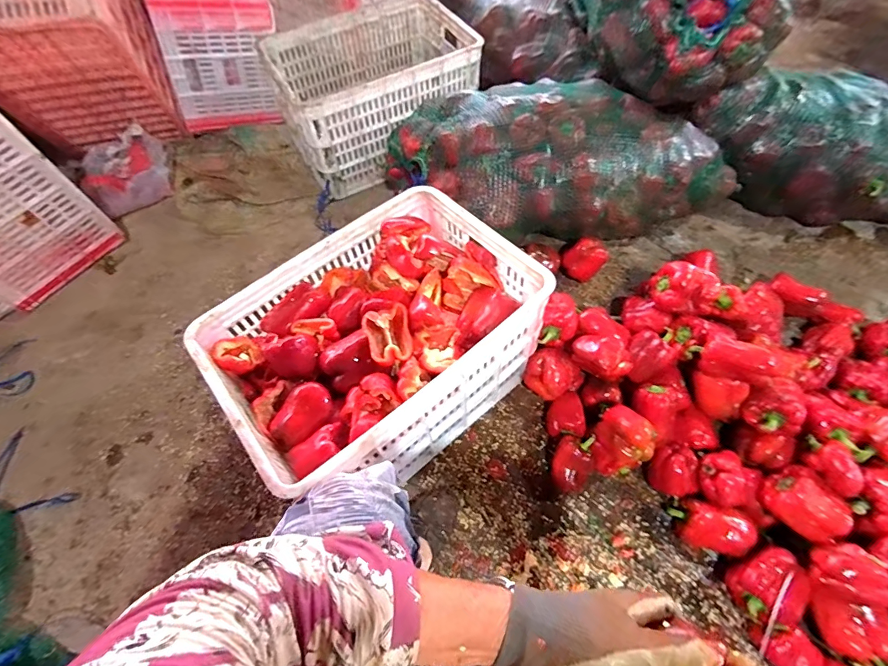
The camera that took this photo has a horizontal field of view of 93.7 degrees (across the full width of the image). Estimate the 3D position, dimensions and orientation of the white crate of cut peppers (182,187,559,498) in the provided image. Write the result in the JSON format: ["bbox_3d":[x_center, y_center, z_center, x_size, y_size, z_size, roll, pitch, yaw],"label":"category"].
[{"bbox_3d":[-0.109,0.024,0.762,0.501,0.258,0.367,-37,67,-17],"label":"white crate of cut peppers"}]

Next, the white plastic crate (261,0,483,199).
[{"bbox_3d":[-0.189,-0.685,1.176,0.512,0.259,0.356,-28,65,-14],"label":"white plastic crate"}]

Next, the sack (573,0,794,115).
[{"bbox_3d":[0.521,-0.752,0.925,0.334,0.264,0.438,-2,62,0],"label":"sack"}]

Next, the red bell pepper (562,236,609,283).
[{"bbox_3d":[0.332,-0.171,0.978,0.090,0.086,0.075,-24,64,-12],"label":"red bell pepper"}]

